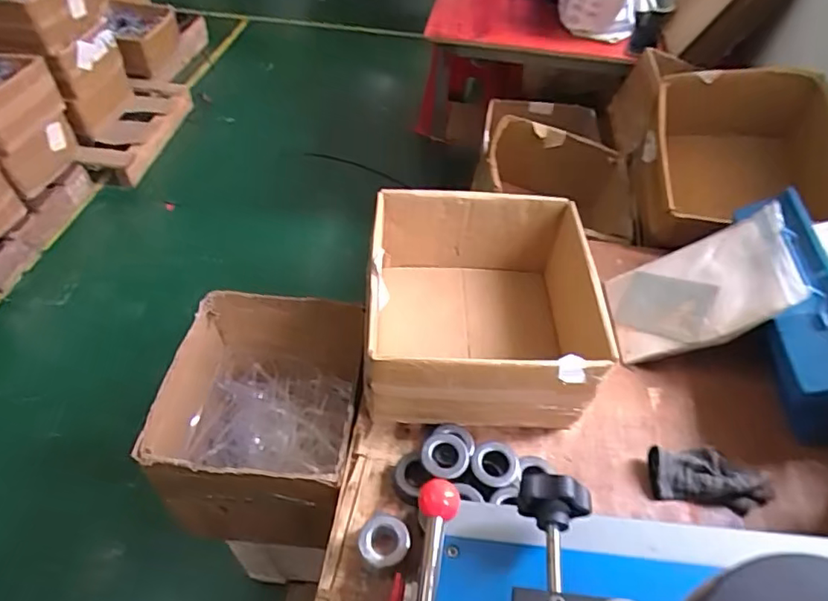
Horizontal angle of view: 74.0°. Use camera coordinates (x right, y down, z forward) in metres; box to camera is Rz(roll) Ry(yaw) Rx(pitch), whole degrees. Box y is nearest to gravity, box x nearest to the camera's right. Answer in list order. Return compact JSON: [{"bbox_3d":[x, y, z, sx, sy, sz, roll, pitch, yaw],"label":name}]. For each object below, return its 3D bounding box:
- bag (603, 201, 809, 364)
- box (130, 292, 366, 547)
[{"bbox_3d":[0.449,-0.020,0.869,0.035,0.276,0.188,35,43,-32],"label":"bag"},{"bbox_3d":[-0.239,0.204,0.951,0.288,0.291,0.322,4,50,1],"label":"box"}]

